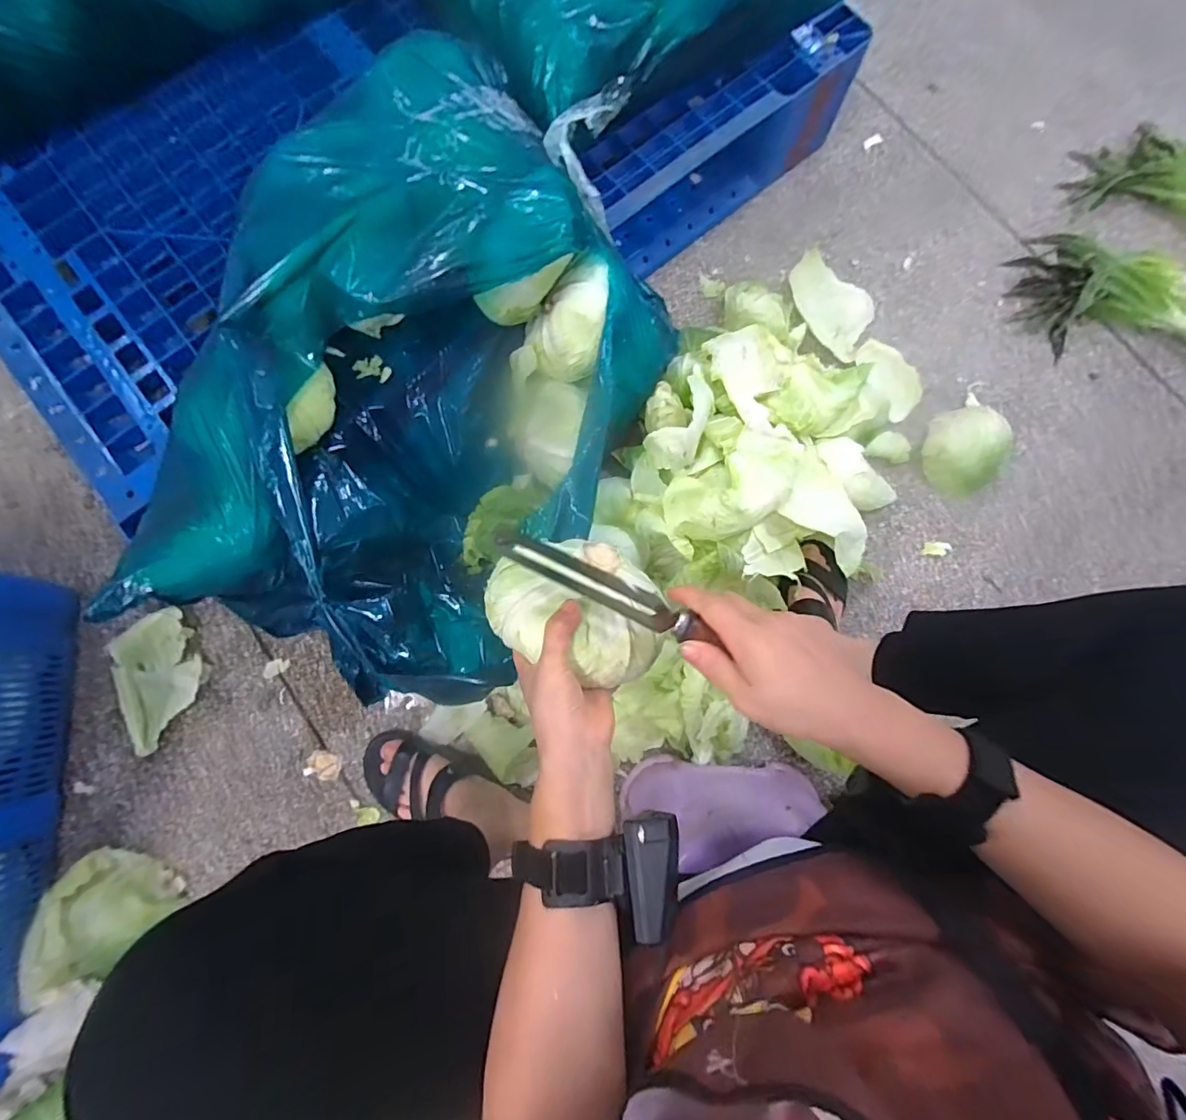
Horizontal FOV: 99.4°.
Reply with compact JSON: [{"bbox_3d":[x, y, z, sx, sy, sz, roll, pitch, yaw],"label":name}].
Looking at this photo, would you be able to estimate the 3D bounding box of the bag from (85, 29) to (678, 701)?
[{"bbox_3d":[-0.179,-0.171,0.591,0.415,0.296,0.626,23,80,4],"label":"bag"}]

